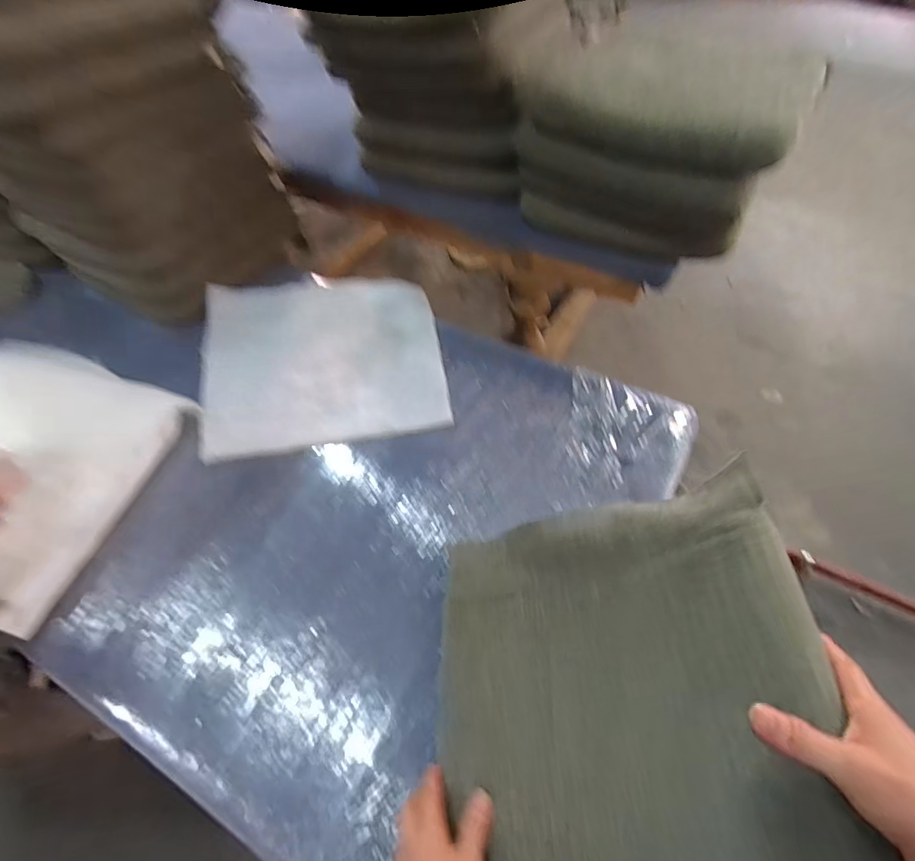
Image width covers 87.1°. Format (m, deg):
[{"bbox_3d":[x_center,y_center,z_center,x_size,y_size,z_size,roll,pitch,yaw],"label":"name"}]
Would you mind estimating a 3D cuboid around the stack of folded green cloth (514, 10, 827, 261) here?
[{"bbox_3d":[0.392,-0.576,0.958,0.461,0.270,0.360,29,62,19],"label":"stack of folded green cloth"}]

